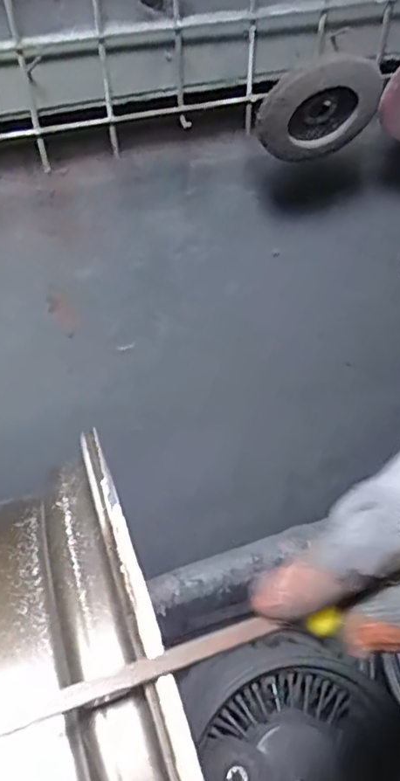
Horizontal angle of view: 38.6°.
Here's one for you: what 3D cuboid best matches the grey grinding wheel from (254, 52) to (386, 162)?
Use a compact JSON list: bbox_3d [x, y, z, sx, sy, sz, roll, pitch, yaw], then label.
[{"bbox_3d":[0.096,-0.231,0.464,0.104,0.099,0.024,0,67,-40],"label":"grey grinding wheel"}]

